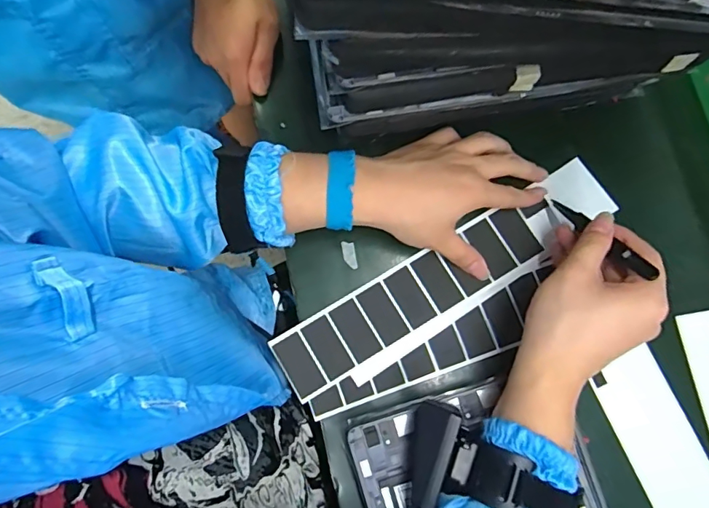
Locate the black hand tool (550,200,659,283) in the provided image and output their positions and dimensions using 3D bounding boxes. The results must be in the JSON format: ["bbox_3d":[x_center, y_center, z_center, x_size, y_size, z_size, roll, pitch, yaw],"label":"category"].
[{"bbox_3d":[0.180,-0.014,0.357,0.009,0.008,0.109,-21,38,-4],"label":"black hand tool"}]

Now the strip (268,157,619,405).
[{"bbox_3d":[0.077,0.019,0.407,0.310,0.005,0.054,-31,82,-4],"label":"strip"}]

